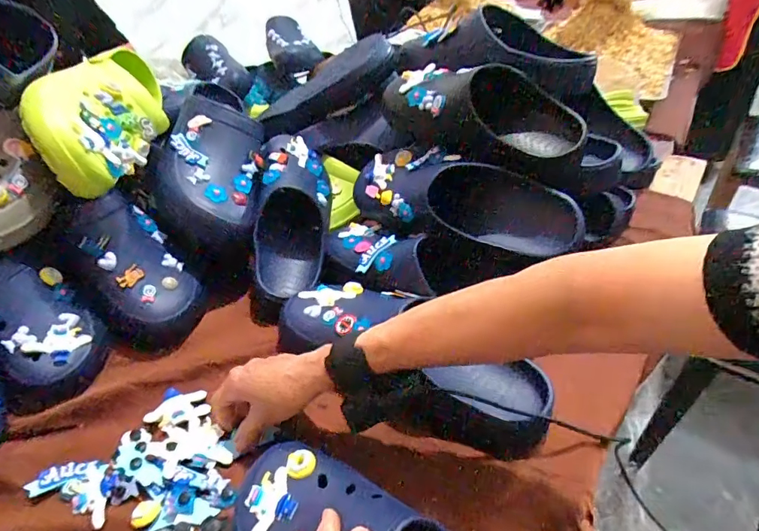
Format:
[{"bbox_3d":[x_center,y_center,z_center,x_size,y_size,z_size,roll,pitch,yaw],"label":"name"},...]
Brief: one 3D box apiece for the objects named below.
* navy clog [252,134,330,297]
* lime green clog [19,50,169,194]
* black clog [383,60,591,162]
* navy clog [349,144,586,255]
[{"bbox_3d":[-0.115,-0.074,0.624,0.094,0.084,0.251,-1,71,2],"label":"navy clog"},{"bbox_3d":[-0.330,-0.197,0.561,0.111,0.089,0.279,-14,40,-14],"label":"lime green clog"},{"bbox_3d":[0.120,-0.193,0.564,0.242,0.094,0.084,14,41,20],"label":"black clog"},{"bbox_3d":[0.093,-0.082,0.566,0.295,0.084,0.098,22,45,28],"label":"navy clog"}]

